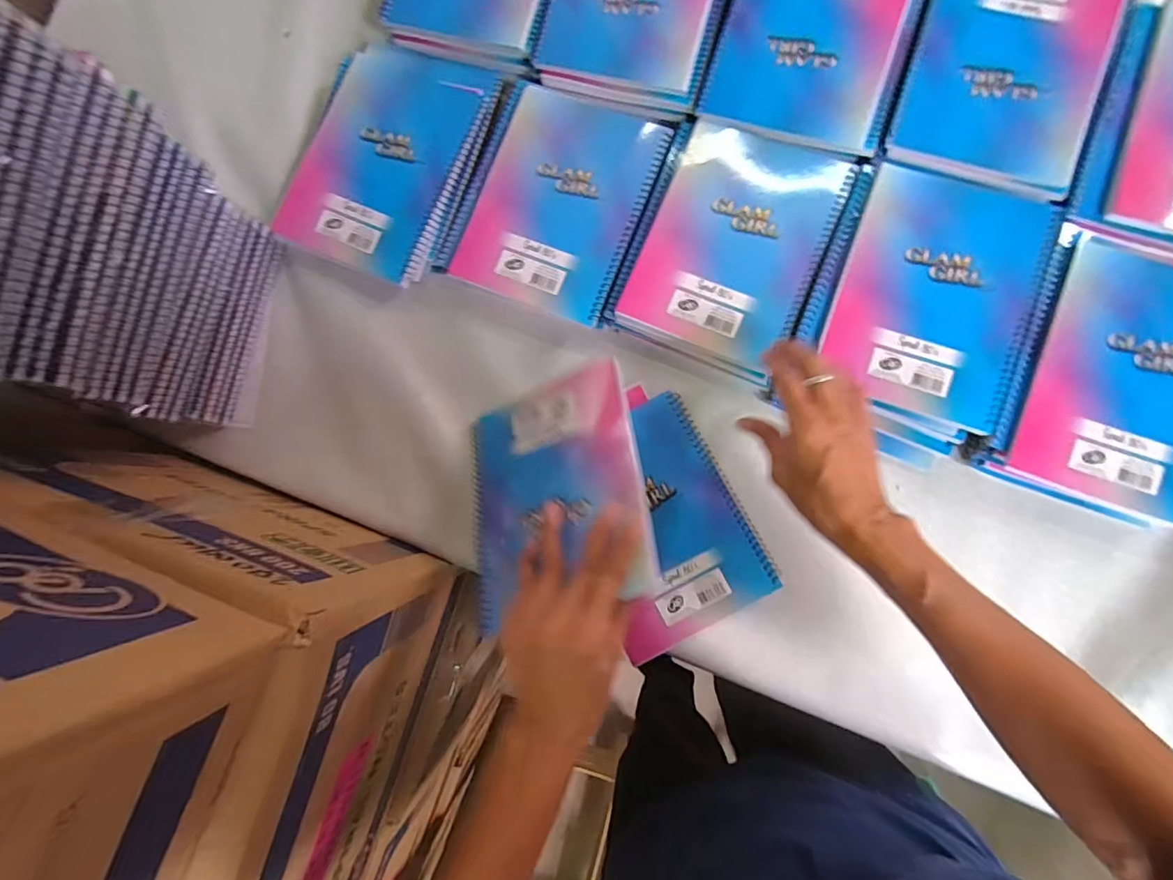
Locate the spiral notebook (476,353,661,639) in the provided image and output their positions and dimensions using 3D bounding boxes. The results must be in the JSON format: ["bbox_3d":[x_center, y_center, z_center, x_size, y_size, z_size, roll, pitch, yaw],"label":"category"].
[{"bbox_3d":[-0.029,0.039,0.402,0.153,0.012,0.189,-23,57,23],"label":"spiral notebook"}]

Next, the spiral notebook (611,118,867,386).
[{"bbox_3d":[0.130,-0.173,0.450,0.151,0.010,0.206,23,90,6],"label":"spiral notebook"}]

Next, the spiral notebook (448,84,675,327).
[{"bbox_3d":[-0.025,-0.220,0.471,0.149,0.008,0.194,21,90,6],"label":"spiral notebook"}]

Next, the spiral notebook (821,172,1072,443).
[{"bbox_3d":[0.293,-0.122,0.426,0.151,0.015,0.197,20,90,6],"label":"spiral notebook"}]

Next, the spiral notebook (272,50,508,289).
[{"bbox_3d":[-0.194,-0.277,0.499,0.158,0.023,0.222,22,90,6],"label":"spiral notebook"}]

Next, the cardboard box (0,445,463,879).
[{"bbox_3d":[-0.333,0.209,0.386,0.327,0.245,0.346,19,87,8],"label":"cardboard box"}]

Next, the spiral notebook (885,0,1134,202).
[{"bbox_3d":[0.358,-0.317,0.431,0.152,0.008,0.207,20,90,6],"label":"spiral notebook"}]

